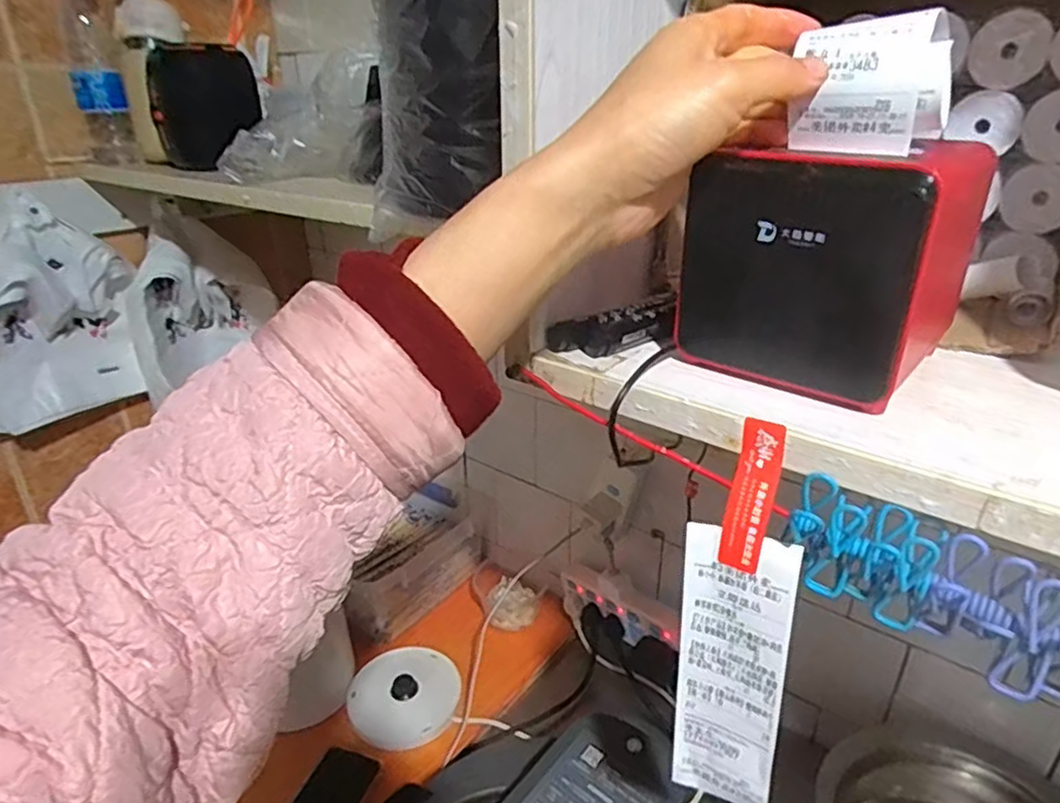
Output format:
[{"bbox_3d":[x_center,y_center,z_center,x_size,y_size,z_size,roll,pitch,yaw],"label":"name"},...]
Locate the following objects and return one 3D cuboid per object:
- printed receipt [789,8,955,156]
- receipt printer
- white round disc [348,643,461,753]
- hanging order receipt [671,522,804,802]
[{"bbox_3d":[0.157,-0.143,0.305,0.061,0.055,0.024,16,30,30],"label":"printed receipt"},{"bbox_3d":[0.162,-0.074,0.357,0.117,0.110,0.123,22,34,38],"label":"receipt printer"},{"bbox_3d":[-0.168,0.384,0.895,0.141,0.025,0.156,-8,27,-15],"label":"white round disc"},{"bbox_3d":[0.106,0.147,0.355,0.054,0.172,0.005,12,25,32],"label":"hanging order receipt"}]

